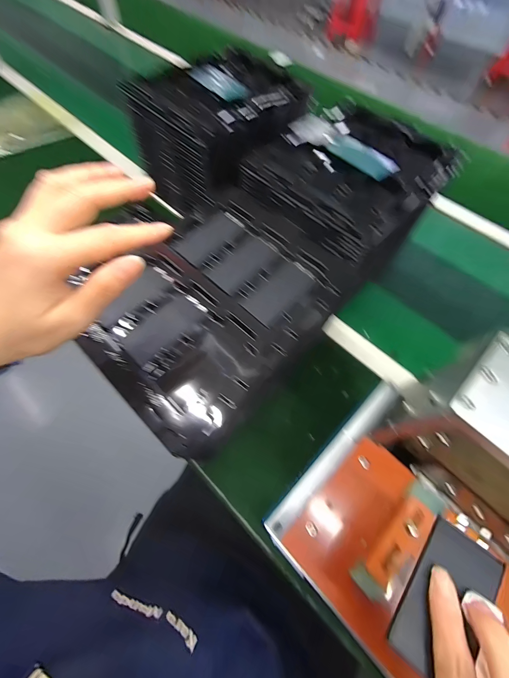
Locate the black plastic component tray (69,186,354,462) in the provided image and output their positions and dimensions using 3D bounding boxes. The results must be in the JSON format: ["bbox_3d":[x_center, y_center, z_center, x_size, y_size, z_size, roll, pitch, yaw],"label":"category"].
[{"bbox_3d":[-0.052,-0.042,0.313,0.215,0.040,0.249,42,70,17],"label":"black plastic component tray"}]

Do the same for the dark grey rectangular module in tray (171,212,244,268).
[{"bbox_3d":[-0.056,-0.127,0.337,0.044,0.005,0.087,39,69,16],"label":"dark grey rectangular module in tray"}]

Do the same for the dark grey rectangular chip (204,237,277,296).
[{"bbox_3d":[-0.015,-0.091,0.323,0.044,0.004,0.083,40,70,16],"label":"dark grey rectangular chip"}]

